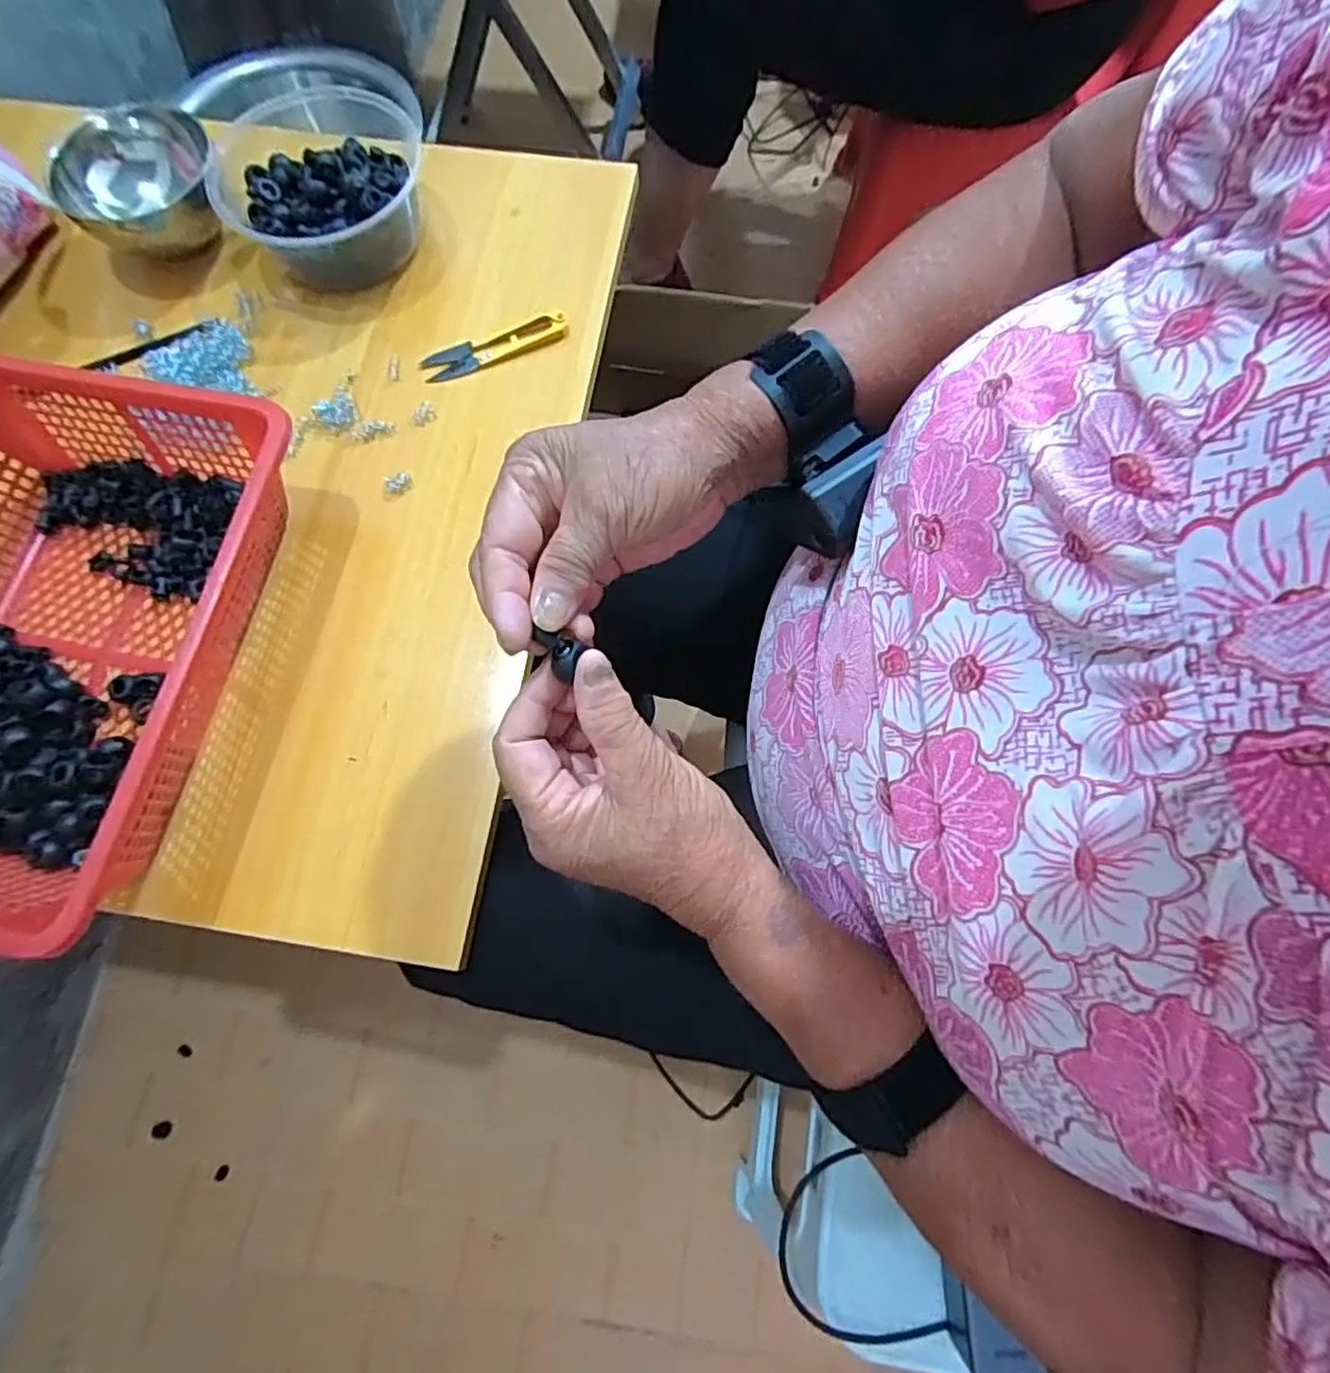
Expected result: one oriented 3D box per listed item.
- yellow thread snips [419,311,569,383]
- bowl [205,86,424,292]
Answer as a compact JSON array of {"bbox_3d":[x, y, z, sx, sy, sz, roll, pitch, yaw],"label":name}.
[{"bbox_3d":[-0.121,-0.244,0.464,0.105,0.012,0.025,-20,74,-6],"label":"yellow thread snips"},{"bbox_3d":[-0.239,-0.356,0.461,0.137,0.073,0.149,0,73,0],"label":"bowl"}]

